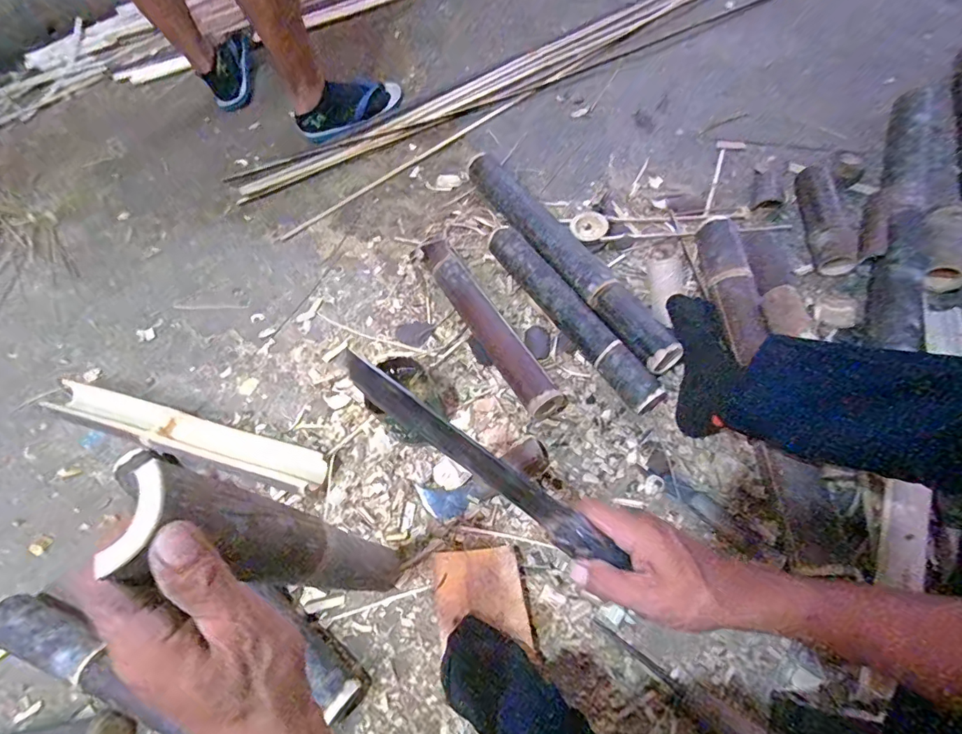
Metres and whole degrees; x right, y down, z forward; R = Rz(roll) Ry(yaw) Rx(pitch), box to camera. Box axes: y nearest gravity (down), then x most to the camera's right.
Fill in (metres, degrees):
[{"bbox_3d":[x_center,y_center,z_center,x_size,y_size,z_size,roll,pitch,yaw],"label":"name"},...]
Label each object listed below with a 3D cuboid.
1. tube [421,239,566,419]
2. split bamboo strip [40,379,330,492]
[{"bbox_3d":[0.007,-0.080,0.836,0.069,0.069,0.407,-32,65,-12],"label":"tube"},{"bbox_3d":[-0.474,0.114,0.776,0.494,0.056,0.074,15,64,12],"label":"split bamboo strip"}]

